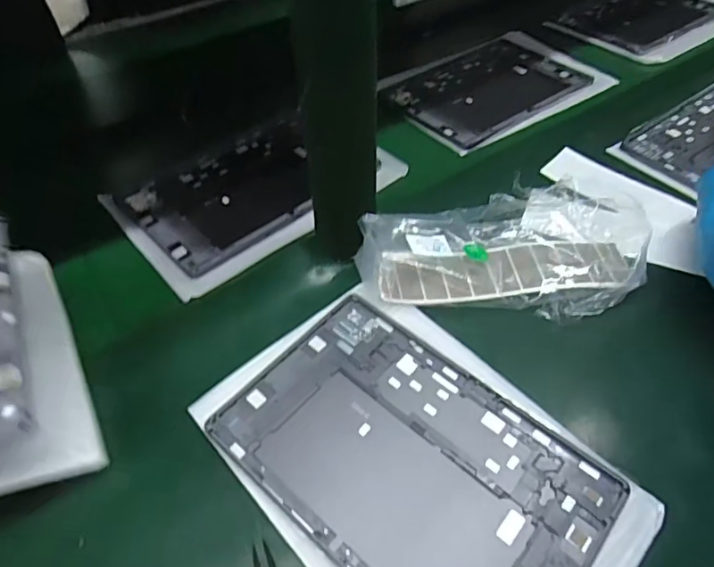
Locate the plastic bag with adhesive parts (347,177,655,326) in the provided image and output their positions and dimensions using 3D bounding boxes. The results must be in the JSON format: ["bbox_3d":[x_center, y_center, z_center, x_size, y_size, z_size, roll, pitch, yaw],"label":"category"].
[{"bbox_3d":[0.133,-0.045,0.497,0.255,0.044,0.155,-1,48,1],"label":"plastic bag with adhesive parts"}]

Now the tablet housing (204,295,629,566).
[{"bbox_3d":[0.037,0.124,0.378,0.255,0.013,0.169,33,57,27],"label":"tablet housing"}]

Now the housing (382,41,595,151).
[{"bbox_3d":[0.185,-0.276,0.736,0.274,0.010,0.178,-32,55,-25],"label":"housing"}]

